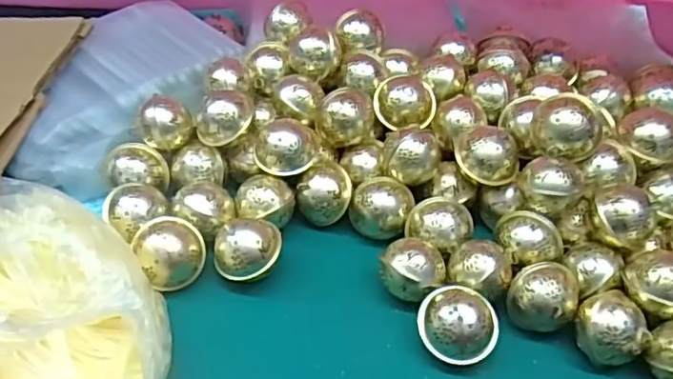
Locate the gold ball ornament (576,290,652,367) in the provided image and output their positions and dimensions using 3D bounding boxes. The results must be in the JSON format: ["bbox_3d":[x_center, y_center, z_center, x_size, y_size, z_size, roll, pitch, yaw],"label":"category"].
[{"bbox_3d":[0.227,0.118,0.519,0.051,0.052,0.050,2,44,-1],"label":"gold ball ornament"}]

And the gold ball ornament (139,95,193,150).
[{"bbox_3d":[-0.169,-0.065,0.622,0.049,0.041,0.044,-11,45,-14],"label":"gold ball ornament"}]

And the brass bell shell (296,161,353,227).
[{"bbox_3d":[-0.013,0.005,0.618,0.052,0.042,0.059,0,44,-3],"label":"brass bell shell"}]

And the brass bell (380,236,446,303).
[{"bbox_3d":[0.067,0.074,0.551,0.054,0.049,0.049,17,45,15],"label":"brass bell"}]

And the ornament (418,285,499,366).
[{"bbox_3d":[0.099,0.112,0.515,0.062,0.052,0.058,2,44,-1],"label":"ornament"}]

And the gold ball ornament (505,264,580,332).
[{"bbox_3d":[0.178,0.092,0.539,0.055,0.047,0.056,20,46,18],"label":"gold ball ornament"}]

